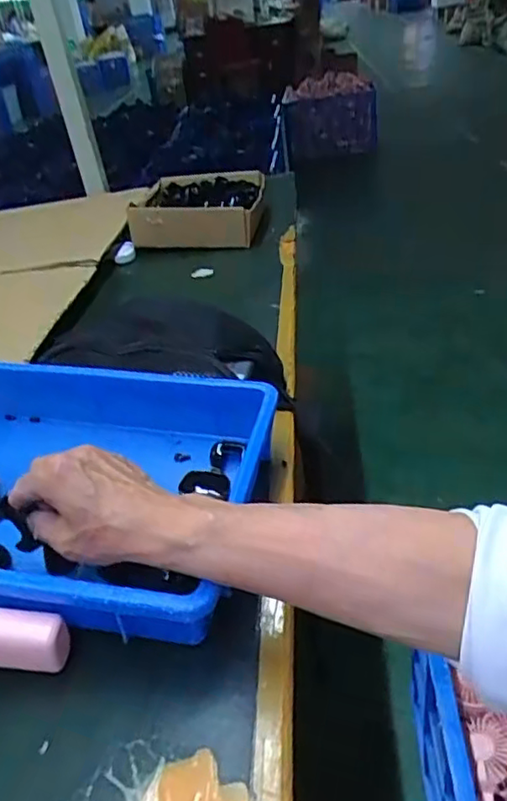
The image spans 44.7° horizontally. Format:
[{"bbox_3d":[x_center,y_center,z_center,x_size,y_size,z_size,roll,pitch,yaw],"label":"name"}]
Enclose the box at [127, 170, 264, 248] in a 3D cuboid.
[{"bbox_3d":[-0.088,-0.332,1.047,0.201,0.065,0.218,-1,34,11],"label":"box"}]

